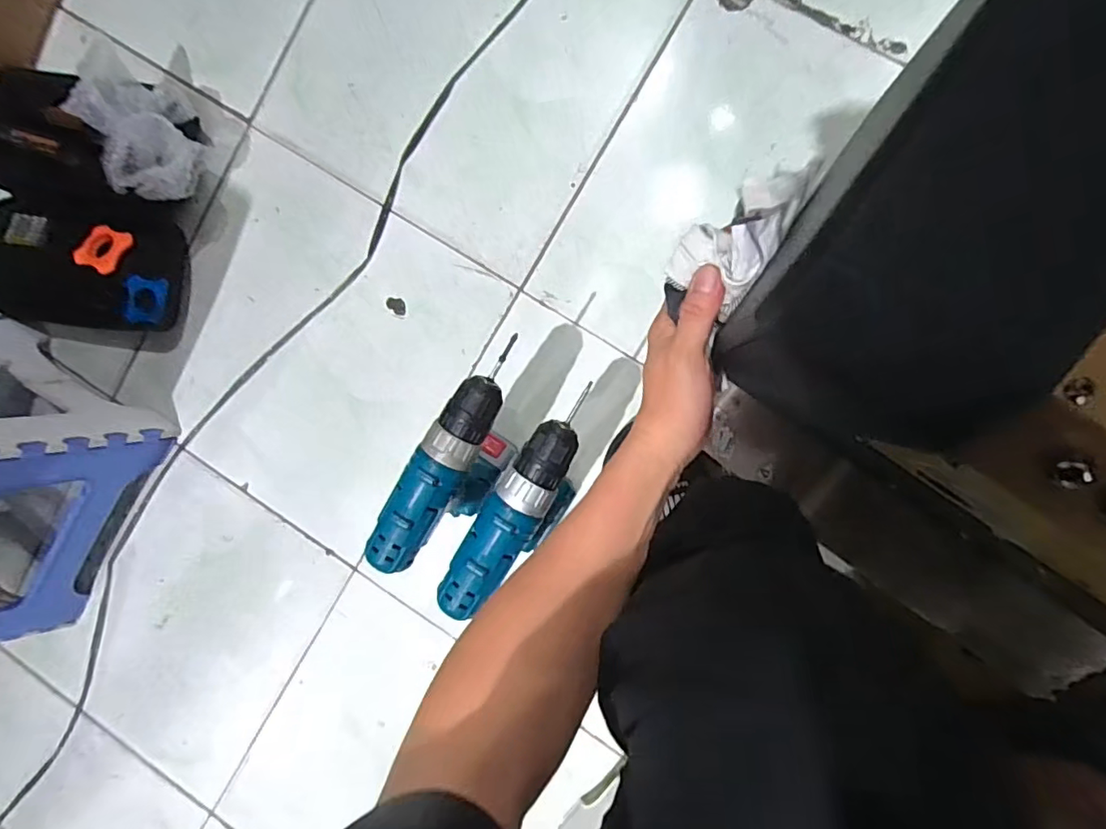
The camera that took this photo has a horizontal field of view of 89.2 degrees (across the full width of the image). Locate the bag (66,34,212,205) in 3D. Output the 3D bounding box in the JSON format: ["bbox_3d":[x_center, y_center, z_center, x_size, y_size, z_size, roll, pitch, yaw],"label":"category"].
[{"bbox_3d":[-0.462,-0.348,0.653,0.095,0.113,0.189,13,95,8],"label":"bag"}]

